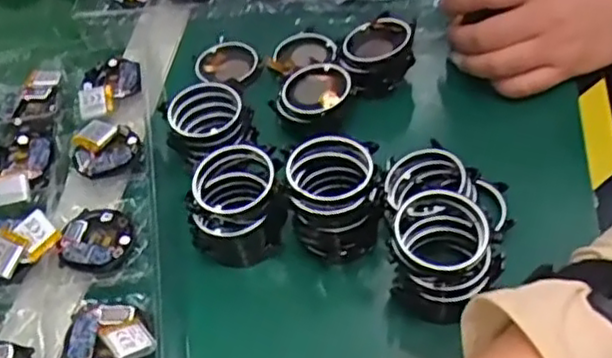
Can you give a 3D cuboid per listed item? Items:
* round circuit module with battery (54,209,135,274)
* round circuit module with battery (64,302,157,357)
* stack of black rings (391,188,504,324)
[{"bbox_3d":[-0.119,0.032,0.385,0.038,0.004,0.043,4,48,7],"label":"round circuit module with battery"},{"bbox_3d":[-0.101,0.080,0.344,0.041,0.012,0.042,-5,51,6],"label":"round circuit module with battery"},{"bbox_3d":[0.069,0.044,0.348,0.055,0.059,0.046,15,50,12],"label":"stack of black rings"}]

